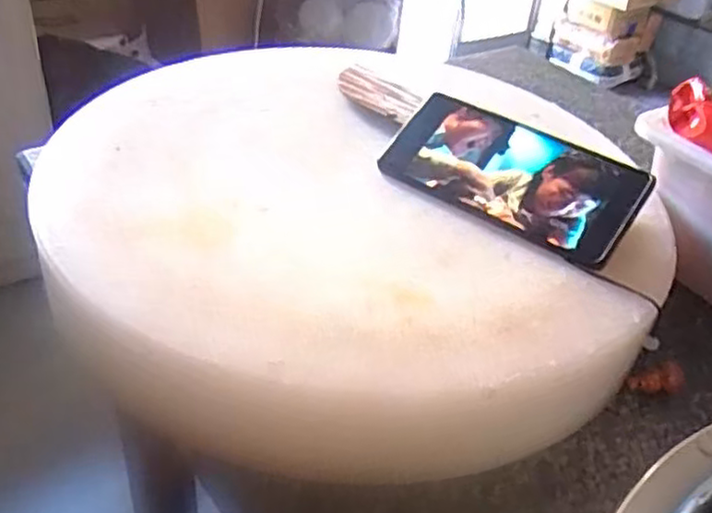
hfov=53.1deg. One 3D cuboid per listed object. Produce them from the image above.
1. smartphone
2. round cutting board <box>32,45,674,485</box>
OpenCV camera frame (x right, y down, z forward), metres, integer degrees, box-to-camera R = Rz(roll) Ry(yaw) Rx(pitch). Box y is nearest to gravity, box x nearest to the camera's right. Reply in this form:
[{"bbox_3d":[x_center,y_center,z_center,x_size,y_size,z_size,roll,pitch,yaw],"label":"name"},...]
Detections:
[{"bbox_3d":[0.097,-0.054,0.454,0.159,0.007,0.073,30,73,28],"label":"smartphone"},{"bbox_3d":[-0.012,-0.039,0.473,0.365,0.062,0.399,2,42,-2],"label":"round cutting board"}]

